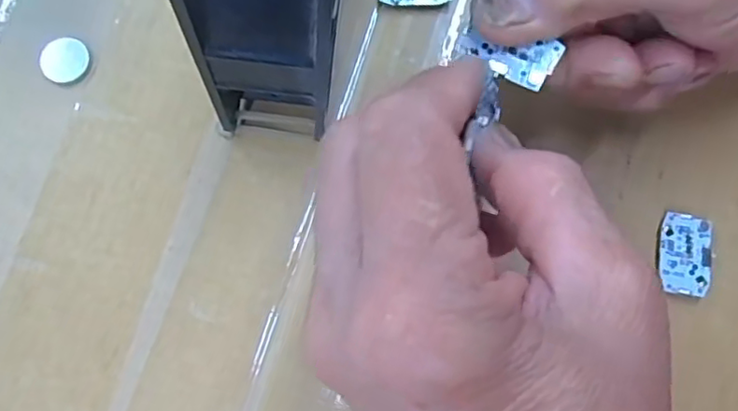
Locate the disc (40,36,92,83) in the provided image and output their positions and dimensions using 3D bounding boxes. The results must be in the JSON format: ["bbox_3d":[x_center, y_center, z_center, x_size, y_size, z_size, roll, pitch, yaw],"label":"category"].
[{"bbox_3d":[-0.123,-0.059,0.244,0.019,0.004,0.018,0,77,1],"label":"disc"}]

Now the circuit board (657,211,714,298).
[{"bbox_3d":[0.117,0.018,0.225,0.018,0.006,0.030,11,77,3],"label":"circuit board"}]

